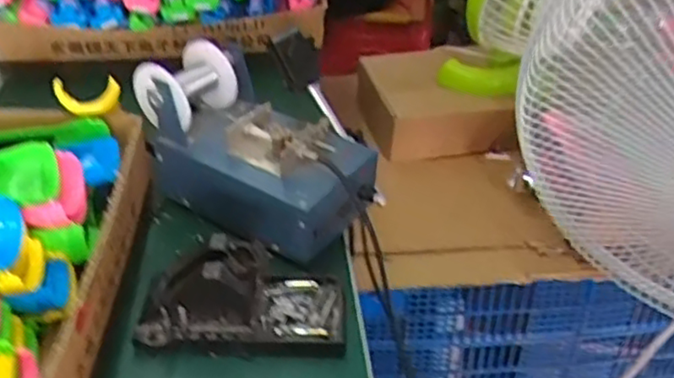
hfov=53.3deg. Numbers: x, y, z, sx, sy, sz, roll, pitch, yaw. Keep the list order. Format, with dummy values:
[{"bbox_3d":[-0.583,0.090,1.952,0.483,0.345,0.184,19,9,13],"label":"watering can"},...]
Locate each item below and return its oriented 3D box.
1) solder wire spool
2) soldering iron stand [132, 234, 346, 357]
[{"bbox_3d":[-0.141,-0.099,0.629,0.072,0.065,0.081,25,43,26],"label":"solder wire spool"},{"bbox_3d":[-0.072,0.077,0.520,0.157,0.069,0.078,2,38,0],"label":"soldering iron stand"}]

